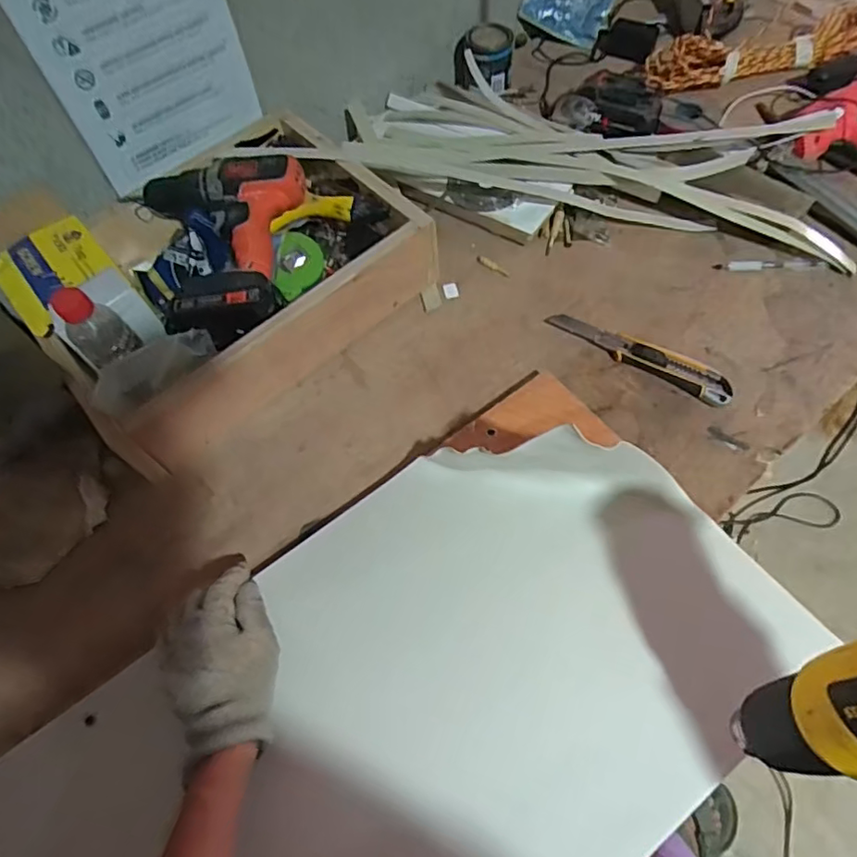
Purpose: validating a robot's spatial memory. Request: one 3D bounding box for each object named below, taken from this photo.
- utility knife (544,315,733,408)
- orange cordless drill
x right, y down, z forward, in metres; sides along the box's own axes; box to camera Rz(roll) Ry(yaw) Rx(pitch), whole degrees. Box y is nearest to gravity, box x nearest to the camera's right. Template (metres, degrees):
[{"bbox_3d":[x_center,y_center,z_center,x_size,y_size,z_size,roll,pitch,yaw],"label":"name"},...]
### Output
[{"bbox_3d":[0.230,-0.083,0.640,0.208,0.013,0.035,28,67,17],"label":"utility knife"},{"bbox_3d":[-0.233,-0.196,0.635,0.192,0.066,0.236,-6,61,1],"label":"orange cordless drill"}]

